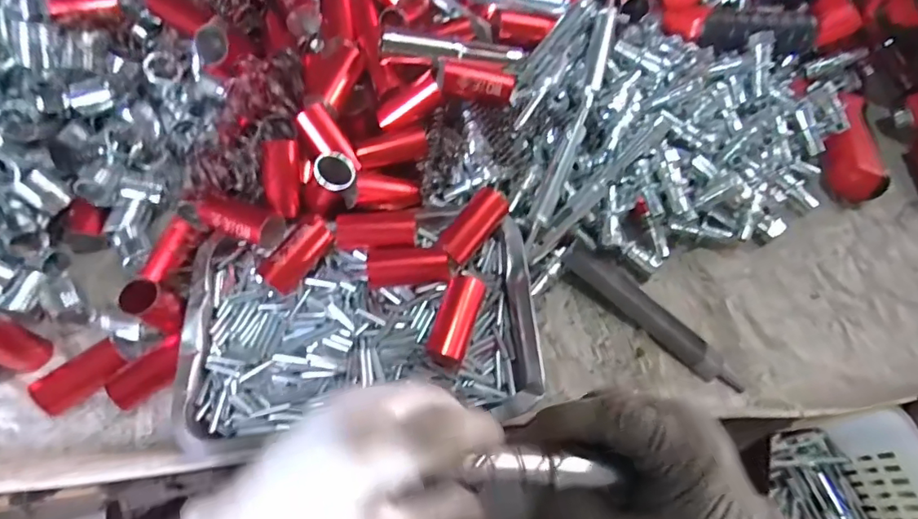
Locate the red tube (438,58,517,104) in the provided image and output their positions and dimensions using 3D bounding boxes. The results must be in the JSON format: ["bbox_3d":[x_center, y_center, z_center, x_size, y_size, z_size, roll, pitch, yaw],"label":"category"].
[{"bbox_3d":[0.014,-0.145,0.415,0.065,0.025,0.020,7,62,-15],"label":"red tube"}]

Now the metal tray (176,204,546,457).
[{"bbox_3d":[-0.073,0.044,0.386,0.252,0.035,0.166,-6,63,-3],"label":"metal tray"}]

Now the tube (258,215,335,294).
[{"bbox_3d":[-0.122,-0.004,0.381,0.021,0.023,0.060,31,67,14],"label":"tube"}]

